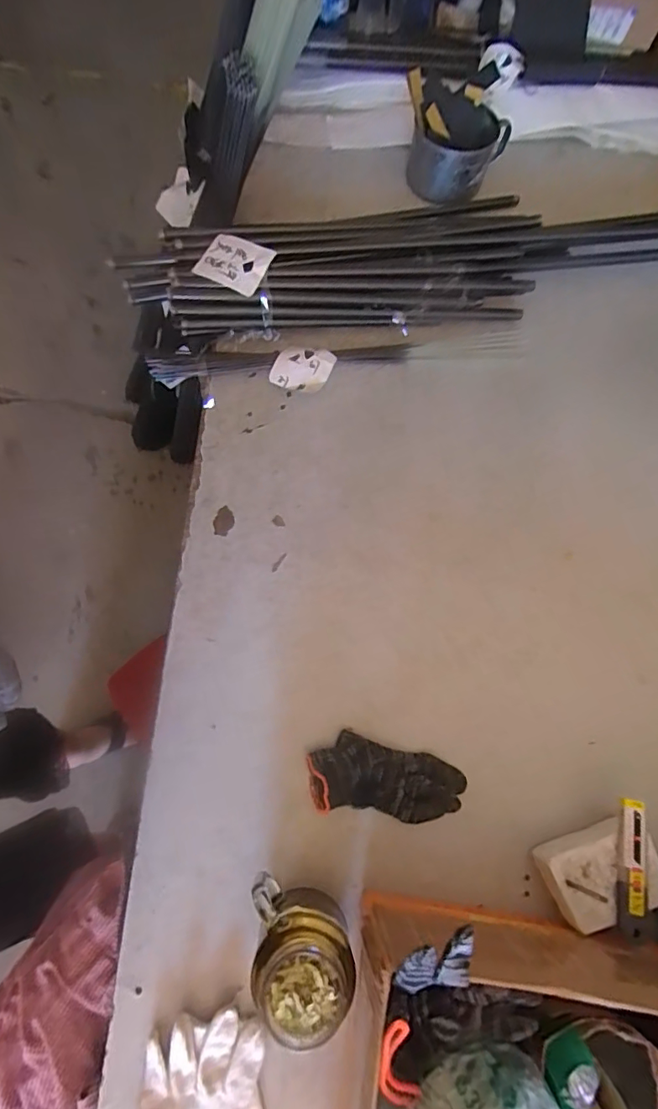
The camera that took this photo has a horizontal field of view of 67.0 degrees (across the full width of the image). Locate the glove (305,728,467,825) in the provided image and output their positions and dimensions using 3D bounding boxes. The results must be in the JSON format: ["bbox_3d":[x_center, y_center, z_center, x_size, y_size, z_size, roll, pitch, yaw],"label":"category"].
[{"bbox_3d":[0.064,0.248,0.549,0.170,0.030,0.081,7,71,0],"label":"glove"}]

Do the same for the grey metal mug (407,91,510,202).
[{"bbox_3d":[0.211,-0.682,0.833,0.135,0.080,0.152,27,72,6],"label":"grey metal mug"}]

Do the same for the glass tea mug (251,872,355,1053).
[{"bbox_3d":[-0.029,0.355,0.455,0.105,0.130,0.086,22,72,5],"label":"glass tea mug"}]

